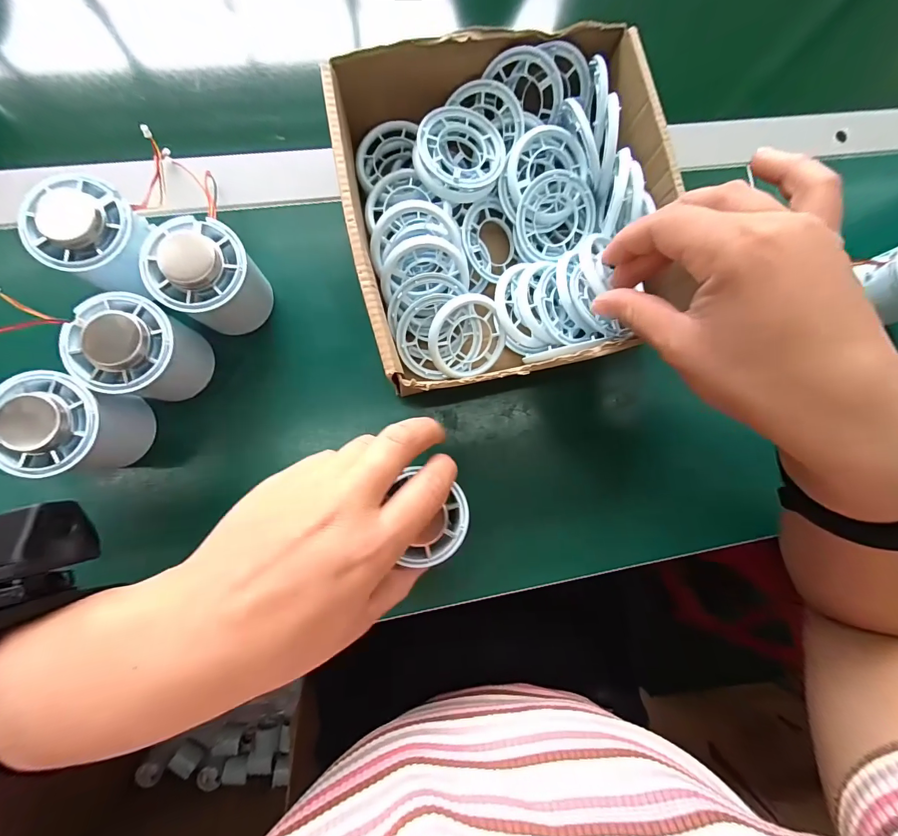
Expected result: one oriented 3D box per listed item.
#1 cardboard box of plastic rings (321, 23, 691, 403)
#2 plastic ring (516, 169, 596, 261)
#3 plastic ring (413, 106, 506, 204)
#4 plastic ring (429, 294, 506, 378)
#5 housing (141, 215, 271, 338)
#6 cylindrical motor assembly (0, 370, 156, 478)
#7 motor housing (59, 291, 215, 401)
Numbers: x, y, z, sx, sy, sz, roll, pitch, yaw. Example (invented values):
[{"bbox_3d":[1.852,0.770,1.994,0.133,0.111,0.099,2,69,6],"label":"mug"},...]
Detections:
[{"bbox_3d":[0.035,-0.126,0.241,0.202,0.066,0.209,-12,86,-6],"label":"cardboard box of plastic rings"},{"bbox_3d":[0.073,-0.140,0.262,0.056,0.013,0.052,-5,112,-12],"label":"plastic ring"},{"bbox_3d":[0.007,-0.173,0.245,0.056,0.009,0.058,1,84,-5],"label":"plastic ring"},{"bbox_3d":[0.013,-0.053,0.255,0.052,0.010,0.057,-11,118,-21],"label":"plastic ring"},{"bbox_3d":[-0.145,-0.085,0.234,0.051,0.056,0.050,1,84,-5],"label":"housing"},{"bbox_3d":[-0.213,0.005,0.220,0.046,0.062,0.052,4,84,-5],"label":"cylindrical motor assembly"},{"bbox_3d":[-0.181,-0.039,0.226,0.050,0.060,0.052,1,84,-5],"label":"motor housing"}]

